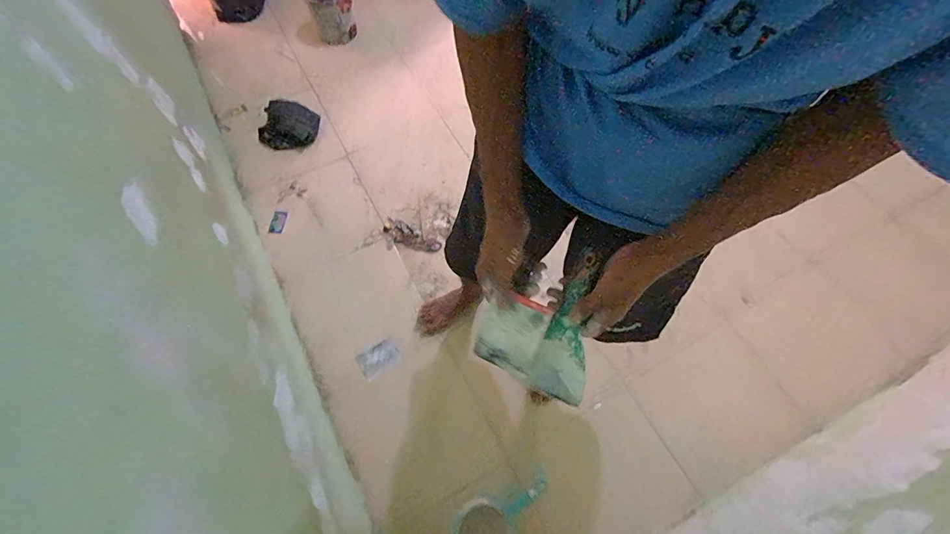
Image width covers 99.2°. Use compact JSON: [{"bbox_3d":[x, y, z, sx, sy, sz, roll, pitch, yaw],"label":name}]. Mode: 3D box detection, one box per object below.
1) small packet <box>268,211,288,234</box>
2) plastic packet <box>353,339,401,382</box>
[{"bbox_3d":[-0.695,-0.159,1.430,0.051,0.010,0.102,2,60,-3],"label":"small packet"},{"bbox_3d":[-0.293,0.276,1.227,0.122,0.017,0.082,-32,67,-20],"label":"plastic packet"}]

